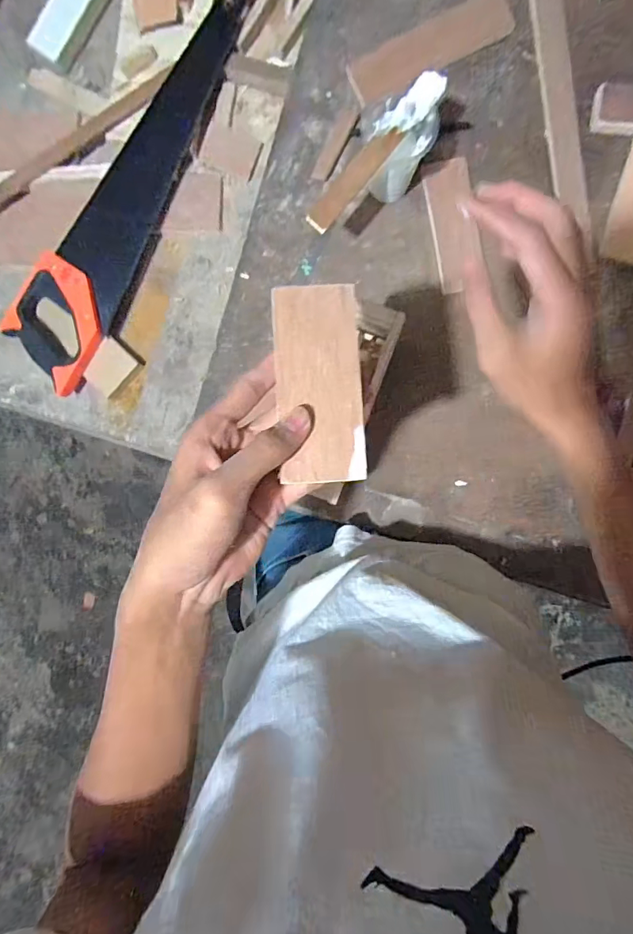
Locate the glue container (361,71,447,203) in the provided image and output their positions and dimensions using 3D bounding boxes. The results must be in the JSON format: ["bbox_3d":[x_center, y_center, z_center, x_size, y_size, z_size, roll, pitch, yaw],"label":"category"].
[{"bbox_3d":[0.086,-0.333,0.465,0.070,0.100,0.077,10,93,3],"label":"glue container"}]

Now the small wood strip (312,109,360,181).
[{"bbox_3d":[0.023,-0.374,0.516,0.018,0.009,0.091,27,93,2],"label":"small wood strip"}]

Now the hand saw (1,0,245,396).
[{"bbox_3d":[-0.233,-0.350,0.552,0.109,0.030,0.513,30,95,4],"label":"hand saw"}]

